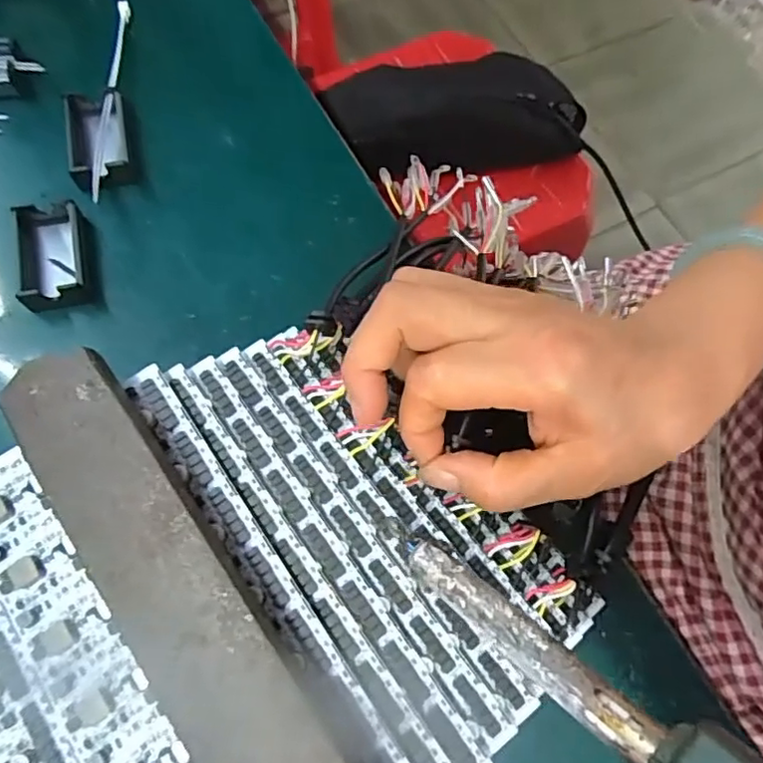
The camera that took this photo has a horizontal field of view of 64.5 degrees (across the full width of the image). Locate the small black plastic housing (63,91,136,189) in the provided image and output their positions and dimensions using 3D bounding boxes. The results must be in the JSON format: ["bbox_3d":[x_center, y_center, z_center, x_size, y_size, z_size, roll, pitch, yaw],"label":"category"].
[{"bbox_3d":[-0.150,-0.131,0.322,0.031,0.020,0.056,-12,72,-6],"label":"small black plastic housing"}]

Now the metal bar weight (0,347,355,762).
[{"bbox_3d":[-0.056,0.074,0.183,0.034,0.019,0.196,-34,74,-15],"label":"metal bar weight"}]

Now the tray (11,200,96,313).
[{"bbox_3d":[-0.162,-0.062,0.298,0.035,0.013,0.056,-10,71,-6],"label":"tray"}]

